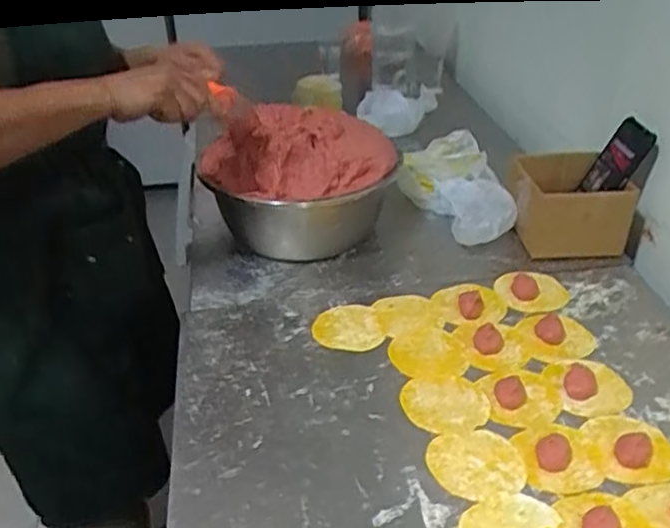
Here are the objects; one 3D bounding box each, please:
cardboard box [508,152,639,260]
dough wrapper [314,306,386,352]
[{"bbox_3d":[0.328,-0.085,0.944,0.148,0.093,0.131,-2,35,-1],"label":"cardboard box"},{"bbox_3d":[0.015,0.077,0.799,0.080,0.011,0.069,-11,36,-12],"label":"dough wrapper"}]

